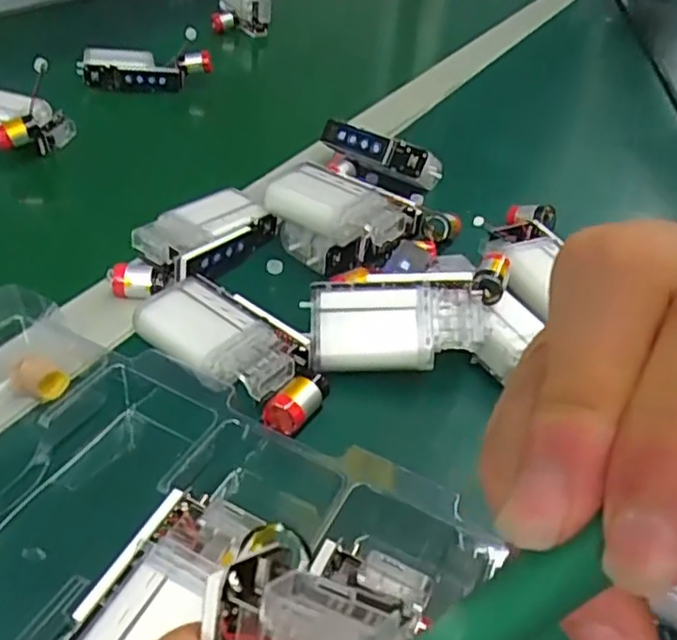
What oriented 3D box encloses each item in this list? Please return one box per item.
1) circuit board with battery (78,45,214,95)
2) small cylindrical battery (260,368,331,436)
[{"bbox_3d":[-0.167,-0.221,0.573,0.108,0.028,0.045,-2,43,-4],"label":"circuit board with battery"},{"bbox_3d":[-0.017,0.035,0.283,0.019,0.015,0.030,25,48,23],"label":"small cylindrical battery"}]

